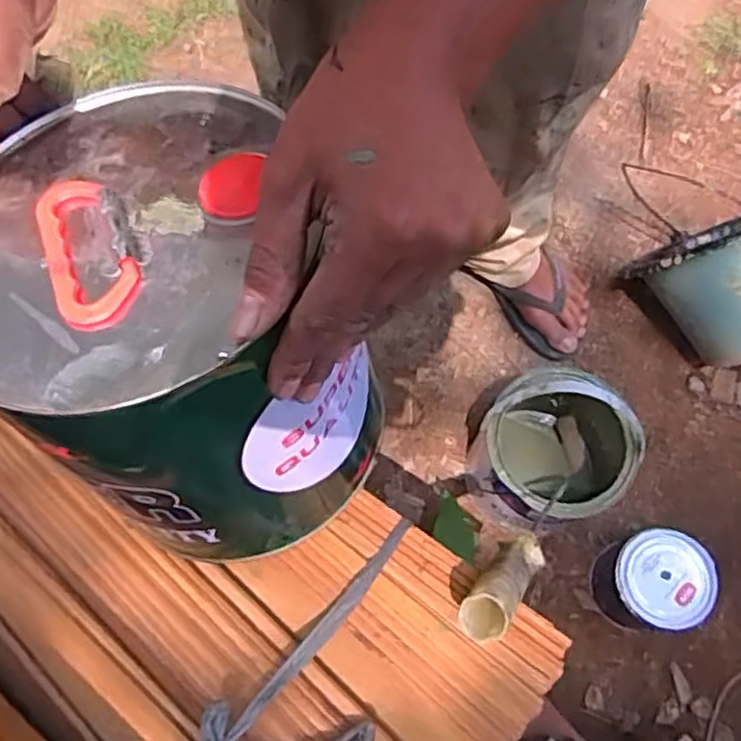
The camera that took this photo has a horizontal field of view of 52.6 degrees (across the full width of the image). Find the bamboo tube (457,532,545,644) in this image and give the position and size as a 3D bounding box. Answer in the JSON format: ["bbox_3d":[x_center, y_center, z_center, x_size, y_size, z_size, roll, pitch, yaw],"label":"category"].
[{"bbox_3d":[0.090,0.139,0.497,0.030,0.127,0.032,3,97,22],"label":"bamboo tube"}]

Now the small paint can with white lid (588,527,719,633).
[{"bbox_3d":[0.328,0.249,0.887,0.104,0.128,0.105,0,72,1],"label":"small paint can with white lid"}]

